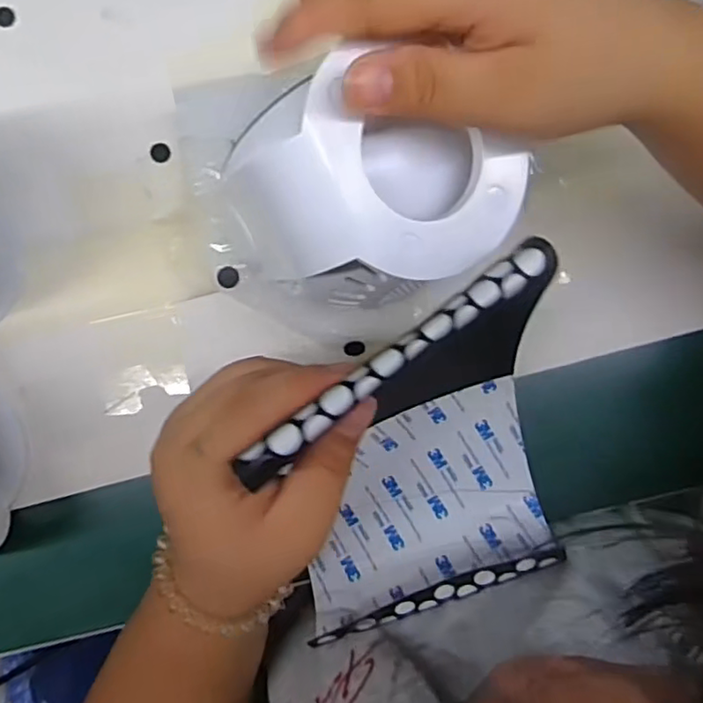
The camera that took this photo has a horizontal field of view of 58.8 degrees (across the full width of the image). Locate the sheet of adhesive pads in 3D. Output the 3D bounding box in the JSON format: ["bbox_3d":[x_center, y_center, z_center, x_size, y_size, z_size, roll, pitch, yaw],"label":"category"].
[{"bbox_3d":[0.028,0.048,0.259,0.116,0.175,0.075,-12,53,-1],"label":"sheet of adhesive pads"}]

